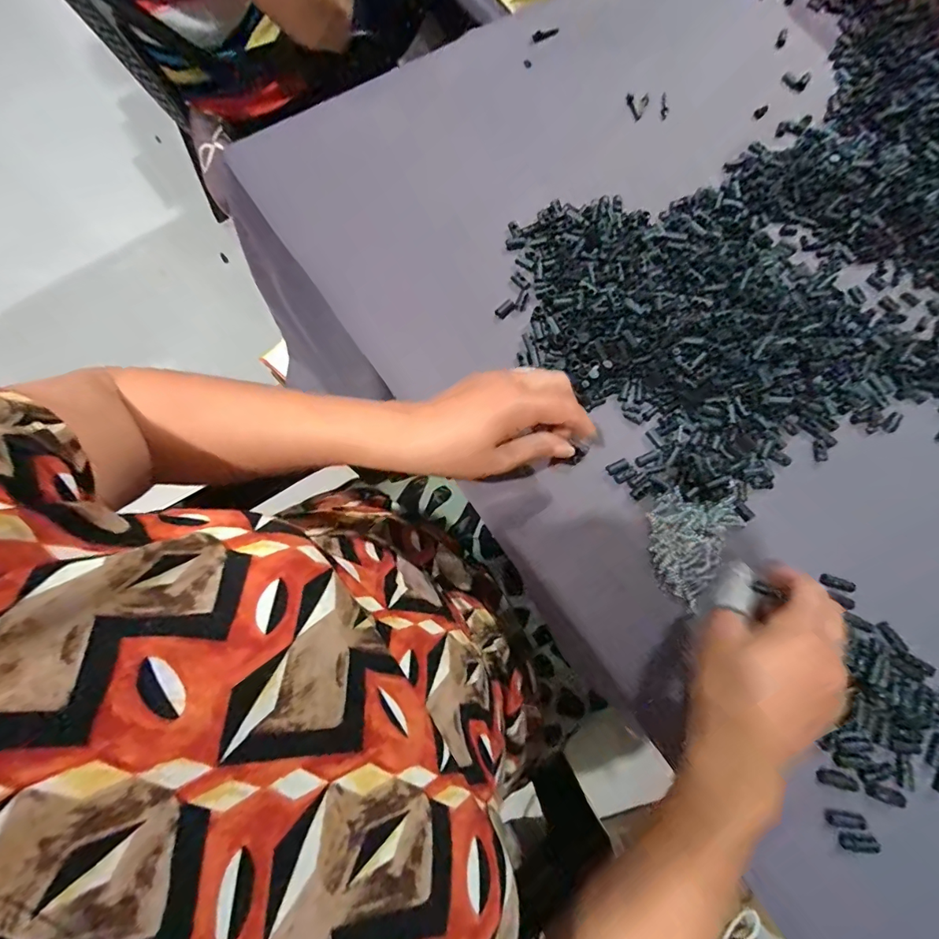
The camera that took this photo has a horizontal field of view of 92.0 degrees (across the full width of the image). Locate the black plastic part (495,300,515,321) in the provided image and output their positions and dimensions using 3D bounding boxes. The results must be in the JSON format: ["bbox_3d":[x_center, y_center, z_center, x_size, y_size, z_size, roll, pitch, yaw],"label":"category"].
[{"bbox_3d":[0.033,-0.147,0.417,0.021,0.006,0.011,-40,79,-12],"label":"black plastic part"}]

